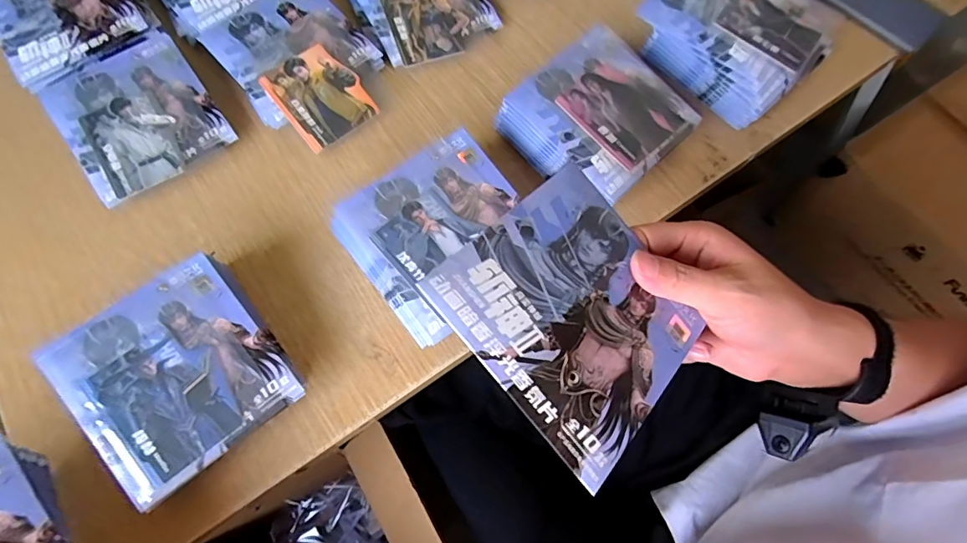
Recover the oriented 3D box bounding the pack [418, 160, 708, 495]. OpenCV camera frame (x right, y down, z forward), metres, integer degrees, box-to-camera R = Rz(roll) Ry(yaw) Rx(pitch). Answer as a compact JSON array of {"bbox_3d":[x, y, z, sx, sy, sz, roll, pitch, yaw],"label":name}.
[{"bbox_3d":[0.052,0.019,0.261,0.129,0.004,0.126,-41,91,-32],"label":"pack"}]

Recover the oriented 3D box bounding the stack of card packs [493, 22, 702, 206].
[{"bbox_3d":[0.107,-0.138,0.460,0.134,0.062,0.135,-42,75,-16],"label":"stack of card packs"}]

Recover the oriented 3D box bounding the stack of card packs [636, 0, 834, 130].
[{"bbox_3d":[0.249,-0.243,0.502,0.134,0.065,0.169,-41,75,-16],"label":"stack of card packs"}]

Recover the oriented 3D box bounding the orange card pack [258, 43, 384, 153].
[{"bbox_3d":[-0.159,-0.172,0.480,0.077,0.004,0.091,-38,90,-13],"label":"orange card pack"}]

